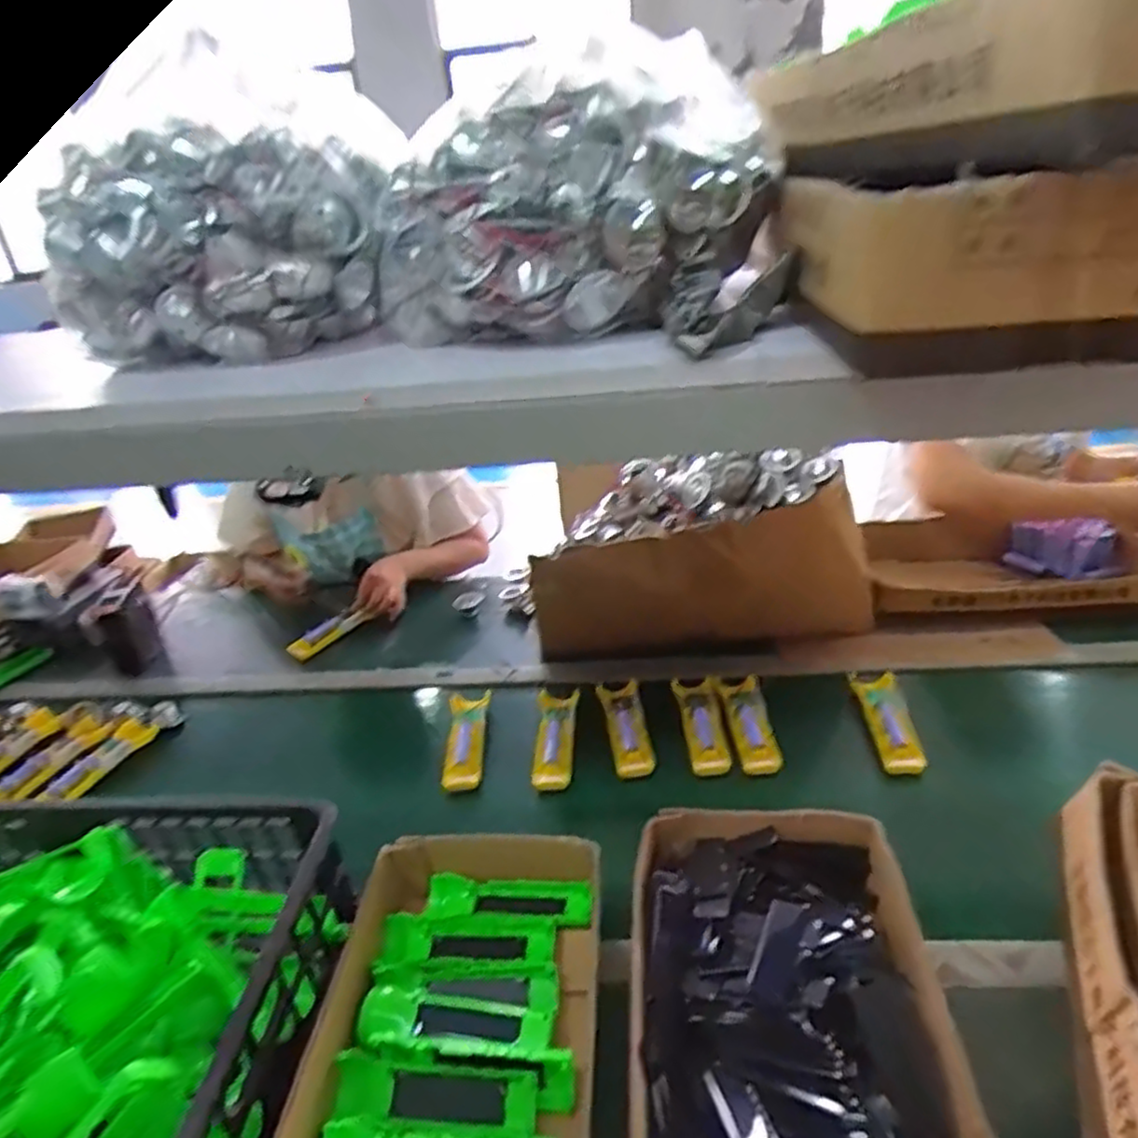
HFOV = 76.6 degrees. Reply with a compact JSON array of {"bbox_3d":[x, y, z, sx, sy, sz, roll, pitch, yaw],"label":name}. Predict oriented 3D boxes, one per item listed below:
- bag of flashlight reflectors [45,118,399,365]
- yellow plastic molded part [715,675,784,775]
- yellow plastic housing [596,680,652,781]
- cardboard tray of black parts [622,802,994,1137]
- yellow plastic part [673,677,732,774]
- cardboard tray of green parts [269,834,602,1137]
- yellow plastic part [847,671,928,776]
[{"bbox_3d":[-0.246,-0.234,0.535,0.234,0.148,0.167,-20,32,-25],"label":"bag of flashlight reflectors"},{"bbox_3d":[0.231,0.195,0.932,0.054,0.031,0.158,-5,29,1],"label":"yellow plastic molded part"},{"bbox_3d":[0.073,0.205,0.937,0.050,0.018,0.149,-7,43,-3],"label":"yellow plastic housing"},{"bbox_3d":[0.167,0.365,0.544,0.239,0.065,0.420,-1,30,8],"label":"cardboard tray of black parts"},{"bbox_3d":[0.172,0.201,0.934,0.052,0.031,0.152,-4,29,3],"label":"yellow plastic part"},{"bbox_3d":[-0.091,0.398,0.541,0.216,0.077,0.426,-2,29,7],"label":"cardboard tray of green parts"},{"bbox_3d":[0.404,0.190,0.911,0.060,0.023,0.169,-3,29,5],"label":"yellow plastic part"}]

